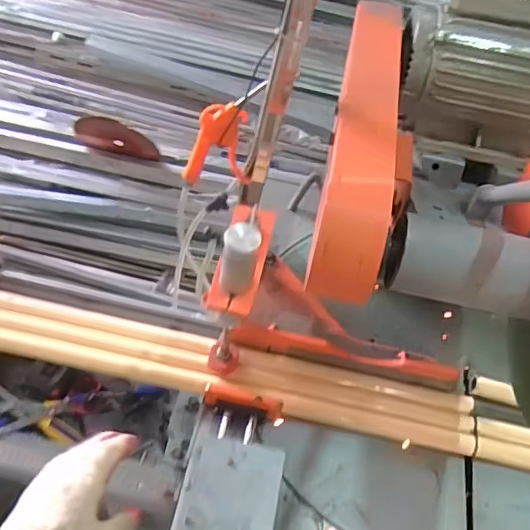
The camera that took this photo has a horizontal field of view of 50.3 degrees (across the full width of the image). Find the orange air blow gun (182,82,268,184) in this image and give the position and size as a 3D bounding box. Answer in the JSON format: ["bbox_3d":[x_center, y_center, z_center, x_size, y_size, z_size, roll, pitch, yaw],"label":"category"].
[{"bbox_3d":[-0.048,-0.155,0.730,0.087,0.142,0.044,3,51,-33],"label":"orange air blow gun"}]

